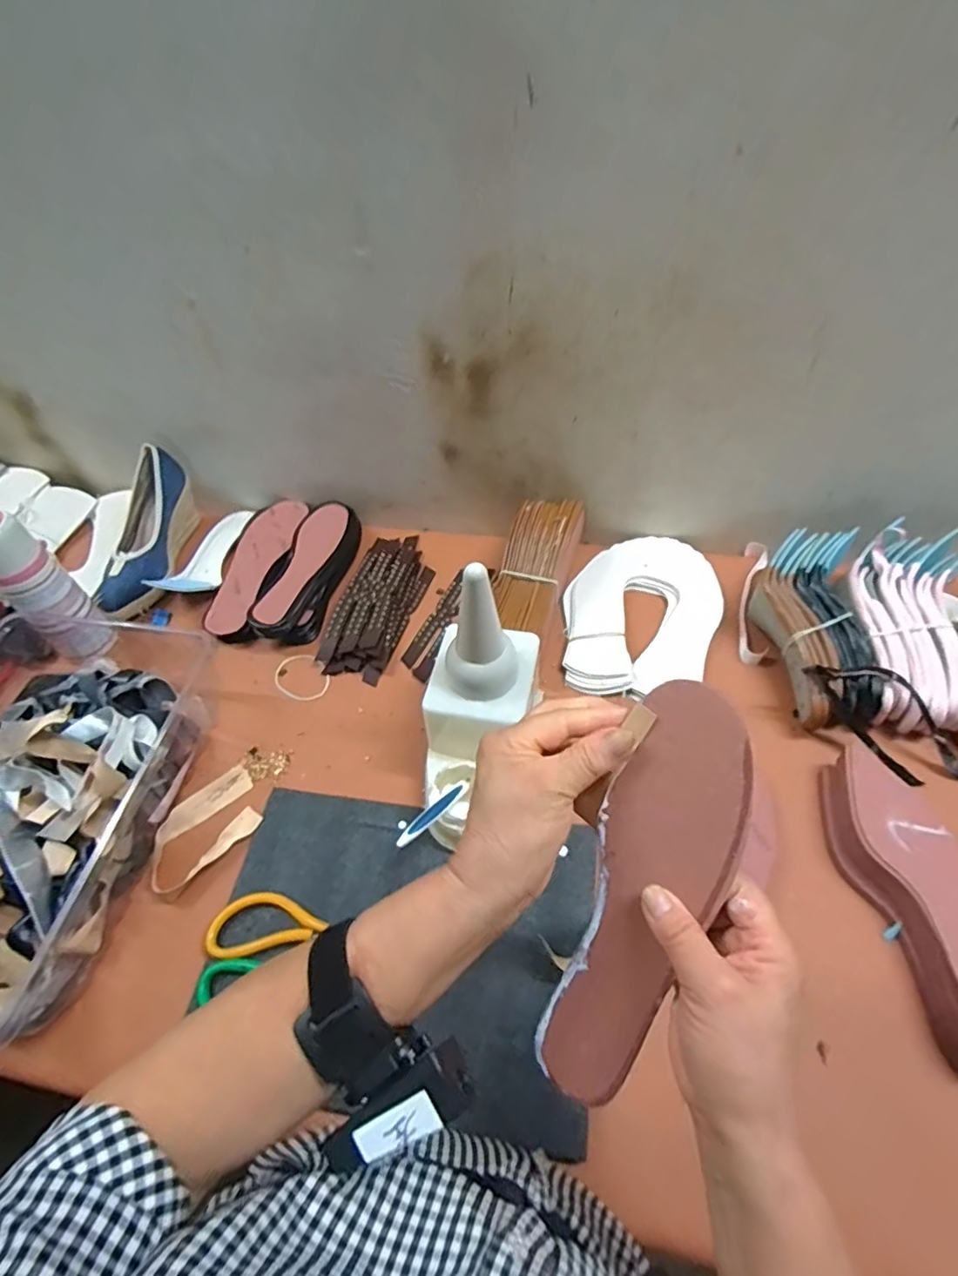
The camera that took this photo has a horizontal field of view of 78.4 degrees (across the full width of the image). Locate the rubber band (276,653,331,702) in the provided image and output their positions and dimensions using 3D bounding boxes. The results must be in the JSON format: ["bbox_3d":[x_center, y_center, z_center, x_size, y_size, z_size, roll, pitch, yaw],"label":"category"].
[{"bbox_3d":[-0.213,0.047,0.711,0.070,0.007,0.056,22,65,14],"label":"rubber band"}]

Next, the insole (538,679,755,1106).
[{"bbox_3d":[0.087,0.139,0.310,0.065,0.009,0.230,20,98,20],"label":"insole"}]

